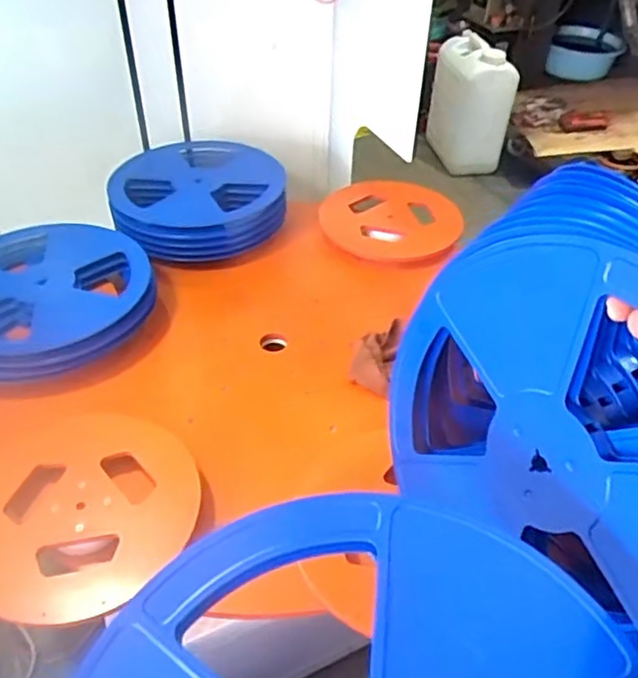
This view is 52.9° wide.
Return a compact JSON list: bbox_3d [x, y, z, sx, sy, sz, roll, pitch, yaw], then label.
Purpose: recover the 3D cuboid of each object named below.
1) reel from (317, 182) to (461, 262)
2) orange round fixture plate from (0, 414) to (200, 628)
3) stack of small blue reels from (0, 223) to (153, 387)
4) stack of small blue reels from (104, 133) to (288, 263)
[{"bbox_3d":[0.133,-0.224,1.195,0.253,0.032,0.230,-5,43,-9],"label":"reel"},{"bbox_3d":[-0.287,0.195,0.761,0.273,0.041,0.278,22,46,19],"label":"orange round fixture plate"},{"bbox_3d":[-0.432,-0.074,1.023,0.319,0.077,0.303,-12,45,-15],"label":"stack of small blue reels"},{"bbox_3d":[-0.228,-0.275,1.222,0.318,0.080,0.304,-3,43,-7],"label":"stack of small blue reels"}]

